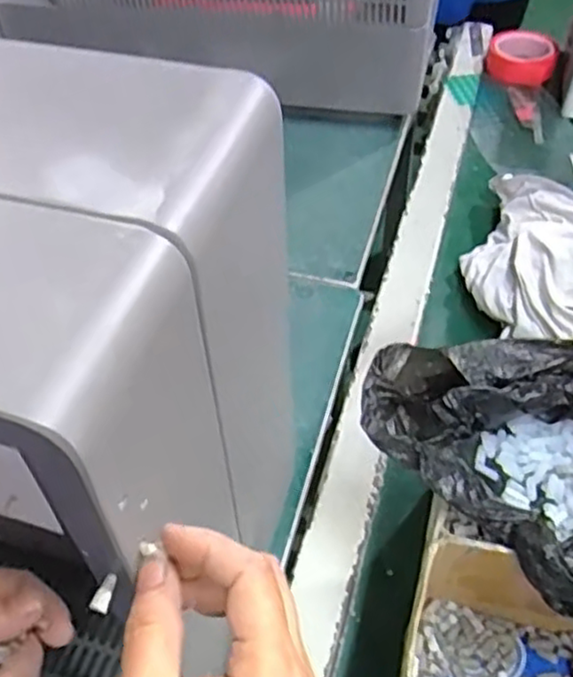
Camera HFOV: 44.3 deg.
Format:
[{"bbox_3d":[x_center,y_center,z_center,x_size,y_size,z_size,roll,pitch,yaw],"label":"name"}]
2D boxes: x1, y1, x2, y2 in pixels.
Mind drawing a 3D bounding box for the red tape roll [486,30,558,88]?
[{"bbox_3d":[0.337,-0.403,1.009,0.094,0.038,0.095,-1,50,1],"label":"red tape roll"}]

